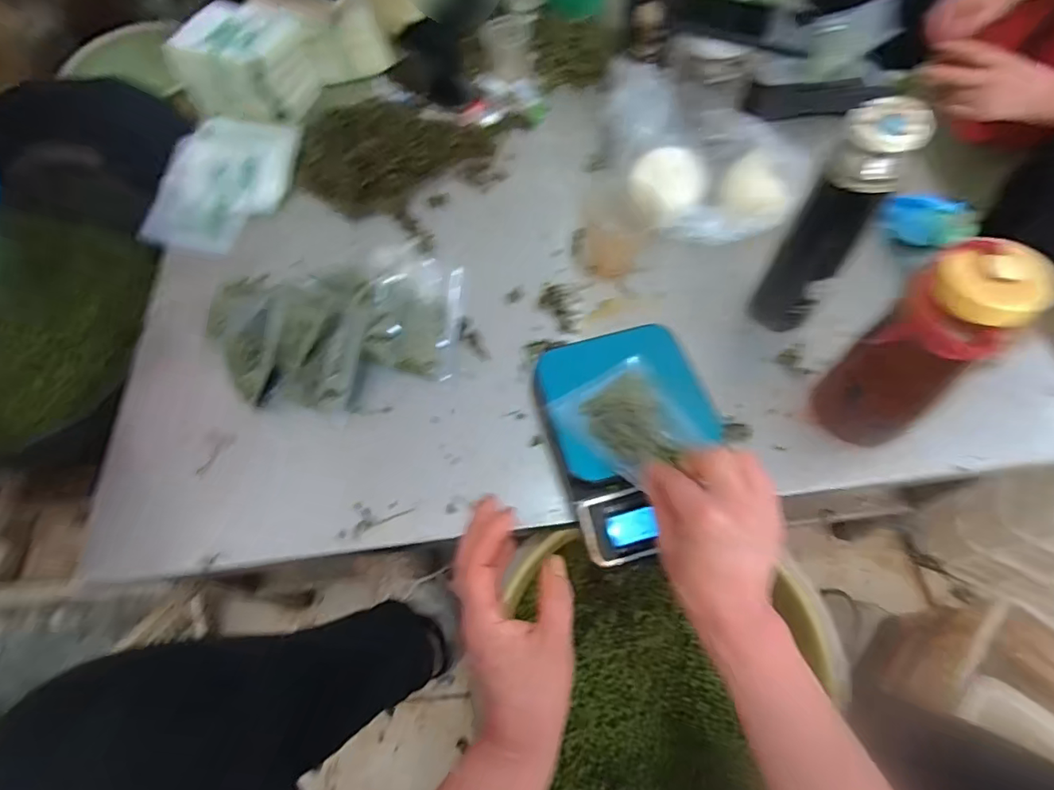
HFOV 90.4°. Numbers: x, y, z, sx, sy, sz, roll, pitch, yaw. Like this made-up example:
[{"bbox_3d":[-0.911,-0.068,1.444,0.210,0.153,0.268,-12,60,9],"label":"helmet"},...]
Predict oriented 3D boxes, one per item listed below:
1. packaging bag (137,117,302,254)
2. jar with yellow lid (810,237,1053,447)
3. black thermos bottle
[{"bbox_3d":[-0.407,-0.289,0.710,0.177,0.037,0.236,-2,62,1],"label":"packaging bag"},{"bbox_3d":[0.319,-0.034,0.431,0.076,0.183,0.079,-1,62,2],"label":"jar with yellow lid"},{"bbox_3d":[0.271,-0.146,0.474,0.056,0.216,0.056,25,66,15],"label":"black thermos bottle"}]

